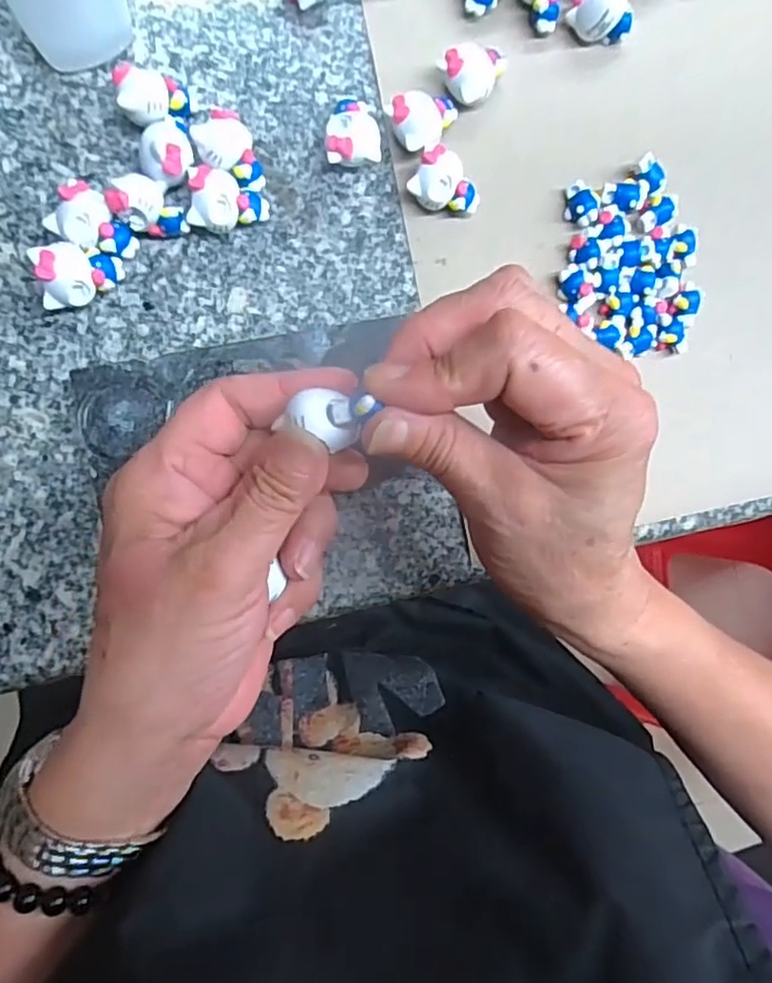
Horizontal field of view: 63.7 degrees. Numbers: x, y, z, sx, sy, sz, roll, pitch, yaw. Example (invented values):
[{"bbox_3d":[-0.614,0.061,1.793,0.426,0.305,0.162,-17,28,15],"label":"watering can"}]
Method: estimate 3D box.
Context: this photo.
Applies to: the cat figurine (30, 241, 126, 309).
[{"bbox_3d":[-0.132,-0.093,0.269,0.032,0.024,0.024,-10,90,-10],"label":"cat figurine"}]

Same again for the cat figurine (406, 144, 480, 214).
[{"bbox_3d":[0.029,-0.147,0.302,0.033,0.020,0.024,27,84,-8],"label":"cat figurine"}]

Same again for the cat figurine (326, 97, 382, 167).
[{"bbox_3d":[-0.016,-0.169,0.295,0.025,0.019,0.031,0,88,-10],"label":"cat figurine"}]

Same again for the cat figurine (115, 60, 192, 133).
[{"bbox_3d":[-0.103,-0.174,0.279,0.028,0.022,0.027,-9,90,-10],"label":"cat figurine"}]

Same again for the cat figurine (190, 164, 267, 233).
[{"bbox_3d":[-0.072,-0.130,0.284,0.034,0.020,0.026,2,88,-10],"label":"cat figurine"}]

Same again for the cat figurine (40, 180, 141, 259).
[{"bbox_3d":[-0.127,-0.115,0.273,0.032,0.023,0.024,31,83,-8],"label":"cat figurine"}]

